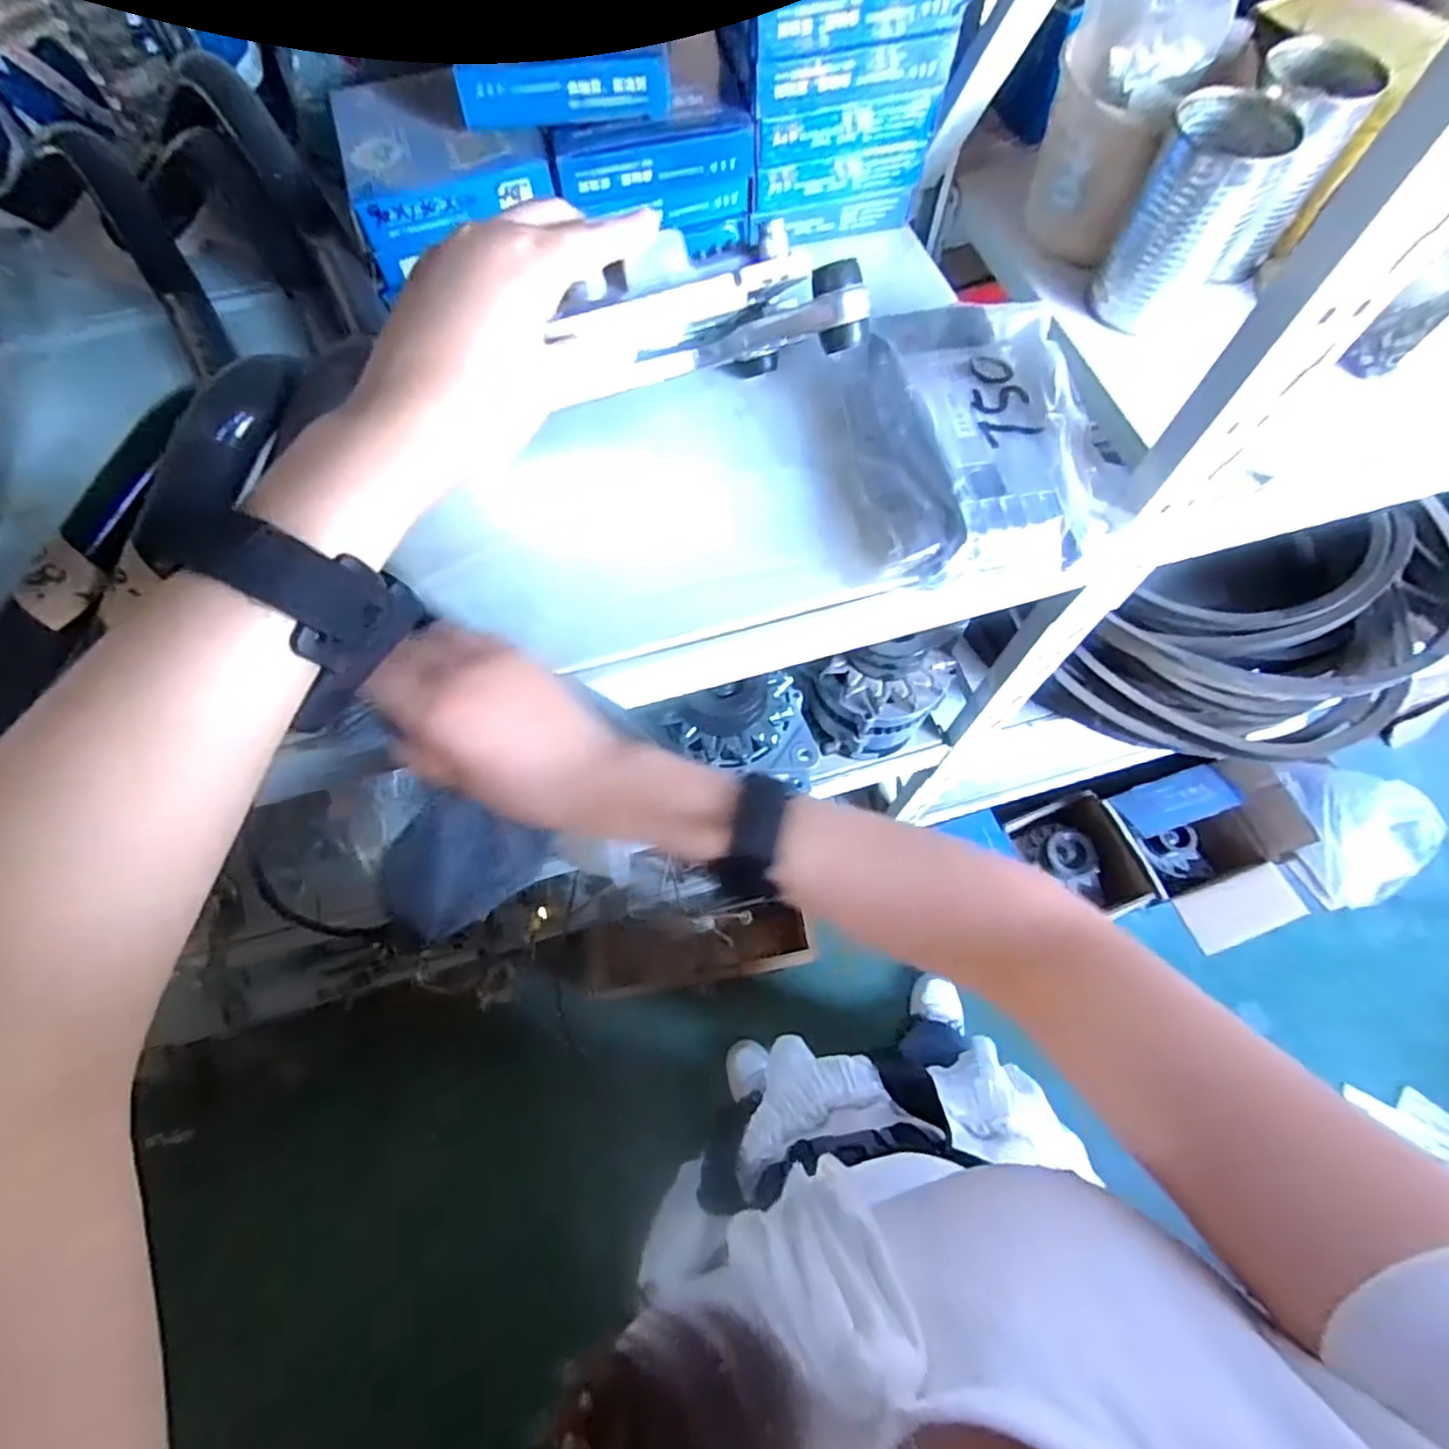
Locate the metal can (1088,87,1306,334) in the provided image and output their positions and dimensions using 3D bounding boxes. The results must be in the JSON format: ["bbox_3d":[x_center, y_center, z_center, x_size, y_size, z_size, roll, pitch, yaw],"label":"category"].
[{"bbox_3d":[0.308,-0.339,0.448,0.067,0.108,0.071,0,66,1],"label":"metal can"}]

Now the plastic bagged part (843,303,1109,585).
[{"bbox_3d":[0.158,-0.188,0.421,0.146,0.034,0.203,-5,66,-1],"label":"plastic bagged part"}]

